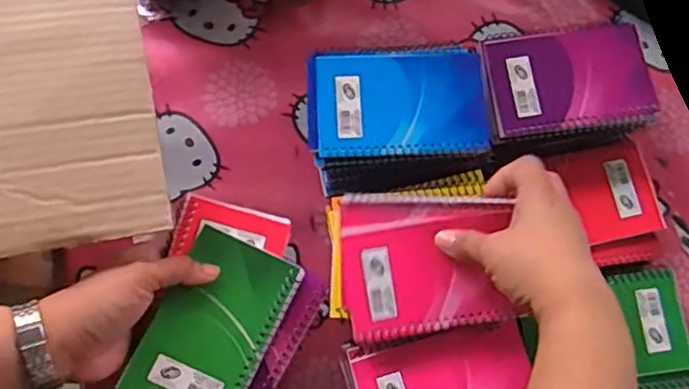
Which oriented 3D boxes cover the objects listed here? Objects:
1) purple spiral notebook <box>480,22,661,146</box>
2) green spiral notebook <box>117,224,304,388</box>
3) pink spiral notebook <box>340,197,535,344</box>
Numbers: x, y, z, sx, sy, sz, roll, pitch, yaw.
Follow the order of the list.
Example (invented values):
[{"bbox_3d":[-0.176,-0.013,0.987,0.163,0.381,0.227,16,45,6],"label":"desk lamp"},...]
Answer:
[{"bbox_3d":[0.186,-0.091,0.519,0.139,0.023,0.091,-9,78,-2],"label":"purple spiral notebook"},{"bbox_3d":[-0.095,0.096,0.450,0.083,0.007,0.130,27,73,-1],"label":"green spiral notebook"},{"bbox_3d":[0.059,0.049,0.459,0.119,0.015,0.108,-11,88,4],"label":"pink spiral notebook"}]

